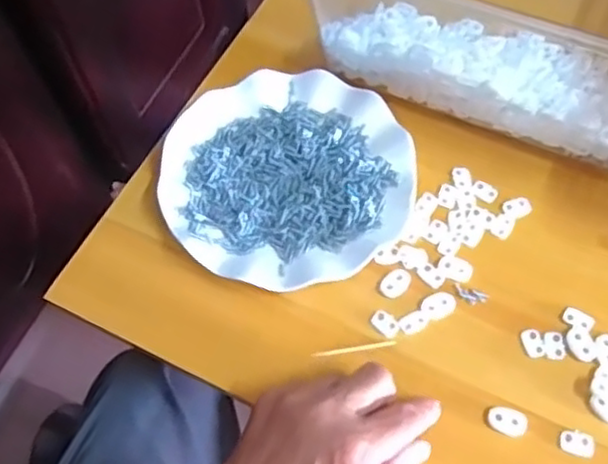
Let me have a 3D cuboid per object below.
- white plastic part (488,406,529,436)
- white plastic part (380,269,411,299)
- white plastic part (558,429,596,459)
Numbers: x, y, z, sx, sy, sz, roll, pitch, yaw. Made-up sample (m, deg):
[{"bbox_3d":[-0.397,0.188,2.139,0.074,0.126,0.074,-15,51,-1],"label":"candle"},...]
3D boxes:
[{"bbox_3d":[0.128,0.119,0.427,0.024,0.004,0.016,23,64,15],"label":"white plastic part"},{"bbox_3d":[0.064,0.036,0.472,0.017,0.004,0.022,36,68,20],"label":"white plastic part"},{"bbox_3d":[0.169,0.130,0.420,0.020,0.005,0.014,24,65,15],"label":"white plastic part"}]

